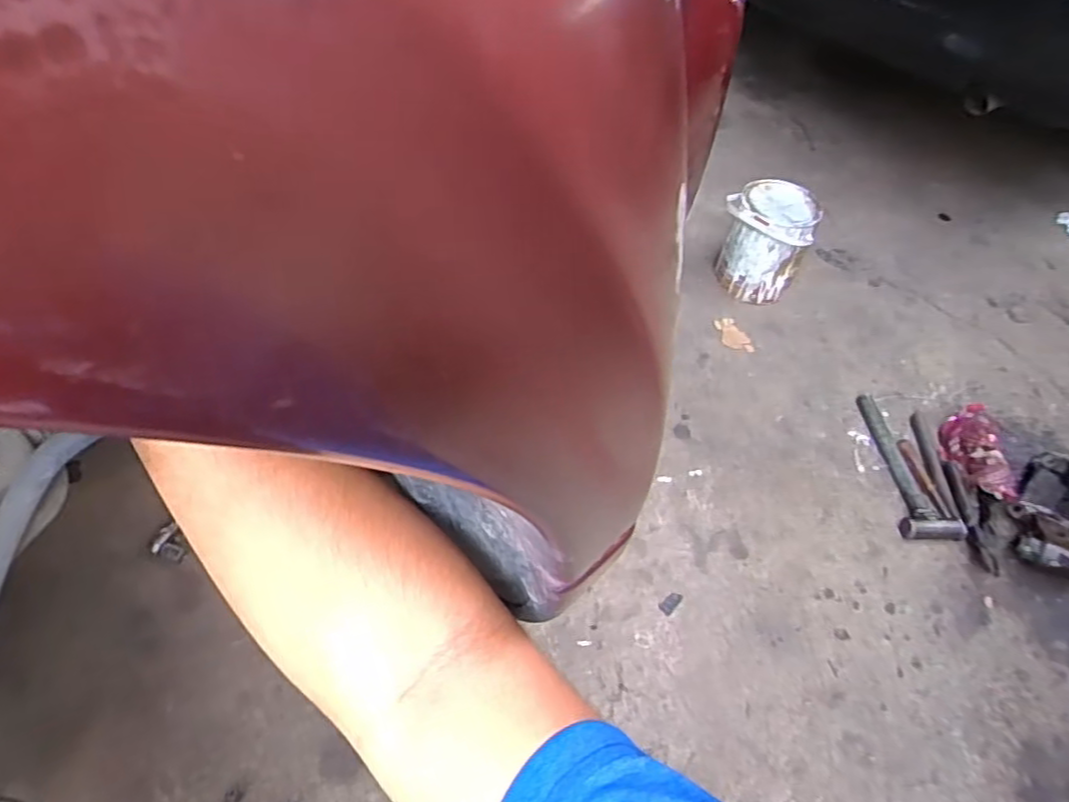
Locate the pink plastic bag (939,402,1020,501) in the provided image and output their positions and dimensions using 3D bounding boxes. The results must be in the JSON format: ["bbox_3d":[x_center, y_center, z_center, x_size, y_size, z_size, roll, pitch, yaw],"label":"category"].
[{"bbox_3d":[0.744,0.083,1.142,0.078,0.061,0.188,13,49,5],"label":"pink plastic bag"}]

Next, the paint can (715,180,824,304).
[{"bbox_3d":[0.483,-0.335,1.426,0.169,0.193,0.169,3,49,-3],"label":"paint can"}]

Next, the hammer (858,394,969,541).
[{"bbox_3d":[0.638,0.106,1.163,0.089,0.031,0.303,6,48,-1],"label":"hammer"}]

